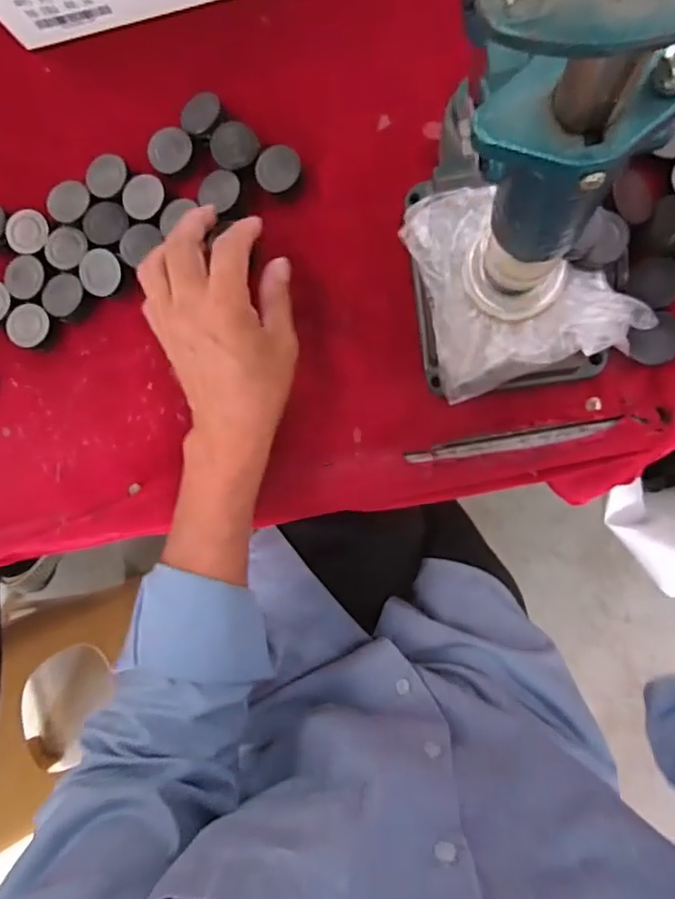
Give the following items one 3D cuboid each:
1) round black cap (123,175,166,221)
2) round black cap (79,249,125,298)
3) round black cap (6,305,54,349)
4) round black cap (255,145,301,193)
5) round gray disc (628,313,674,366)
[{"bbox_3d":[-0.141,-0.183,0.422,0.028,0.007,0.031,33,94,7],"label":"round black cap"},{"bbox_3d":[-0.174,-0.130,0.428,0.033,0.008,0.033,2,104,7],"label":"round black cap"},{"bbox_3d":[-0.231,-0.093,0.441,0.030,0.017,0.032,0,90,7],"label":"round black cap"},{"bbox_3d":[-0.041,-0.199,0.417,0.032,0.016,0.028,-19,87,7],"label":"round black cap"},{"bbox_3d":[0.200,-0.067,0.364,0.032,0.006,0.029,-24,102,13],"label":"round gray disc"}]

